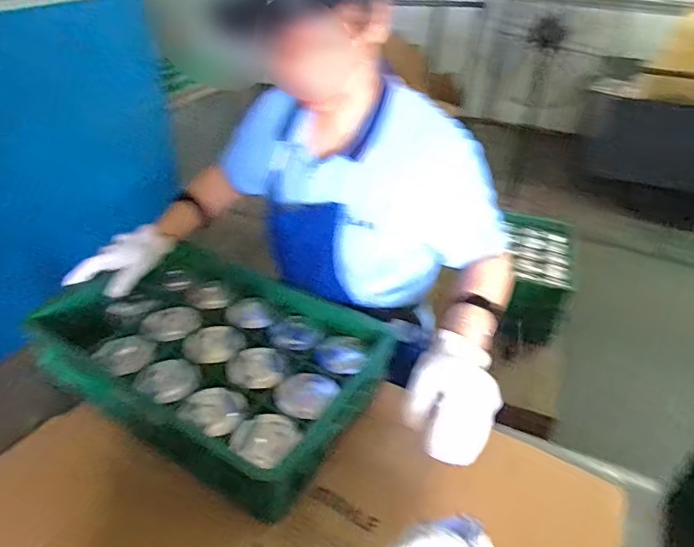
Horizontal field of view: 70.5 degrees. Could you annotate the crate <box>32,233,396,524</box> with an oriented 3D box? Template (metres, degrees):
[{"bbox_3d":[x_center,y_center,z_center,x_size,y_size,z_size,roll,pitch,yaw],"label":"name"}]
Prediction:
[{"bbox_3d":[-0.202,0.108,0.795,0.522,0.090,0.351,22,45,27],"label":"crate"}]

